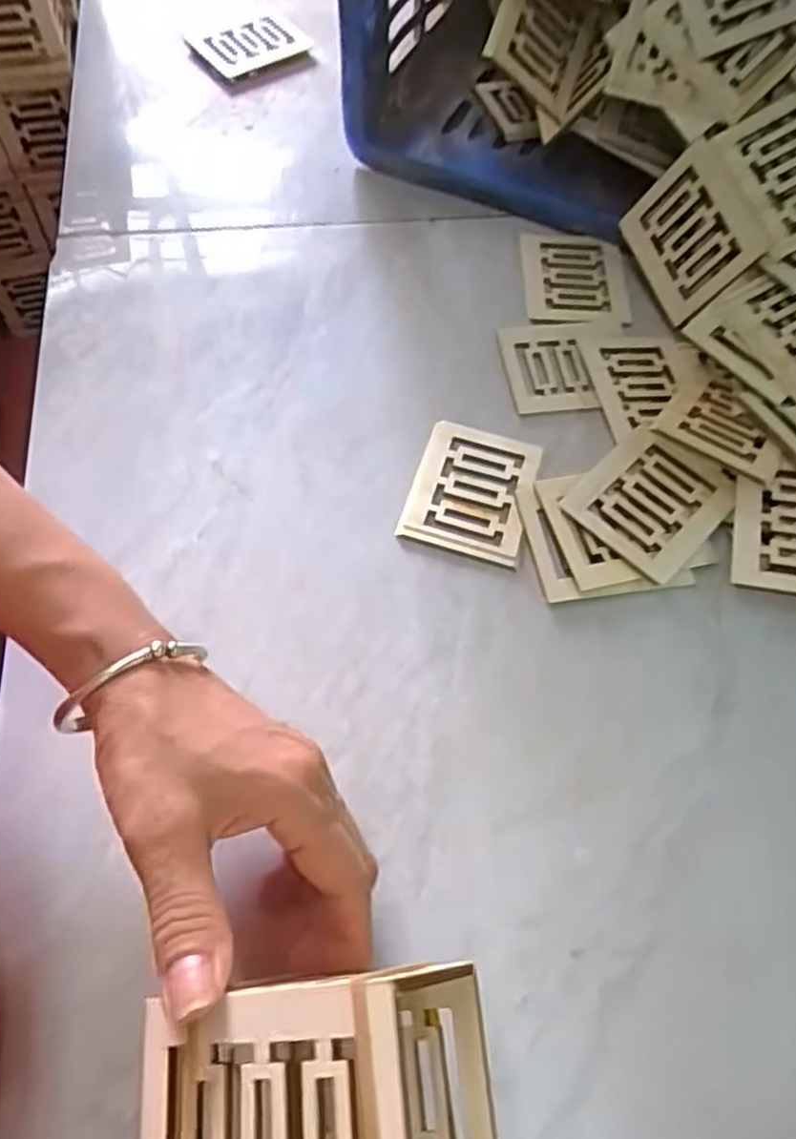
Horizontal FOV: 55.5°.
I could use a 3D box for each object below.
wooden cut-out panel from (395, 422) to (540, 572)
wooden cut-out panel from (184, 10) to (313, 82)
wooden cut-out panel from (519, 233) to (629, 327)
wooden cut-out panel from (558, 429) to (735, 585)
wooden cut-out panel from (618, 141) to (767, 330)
[{"bbox_3d":[0.041,-0.044,0.410,0.062,0.004,0.078,16,62,7],"label":"wooden cut-out panel"},{"bbox_3d":[-0.115,-0.408,0.585,0.070,0.015,0.078,40,68,18],"label":"wooden cut-out panel"},{"bbox_3d":[0.115,-0.189,0.491,0.066,0.006,0.078,5,61,1],"label":"wooden cut-out panel"},{"bbox_3d":[0.134,-0.037,0.399,0.065,0.007,0.075,42,71,16],"label":"wooden cut-out panel"},{"bbox_3d":[0.174,-0.197,0.451,0.011,0.064,0.080,-14,73,-37],"label":"wooden cut-out panel"}]

